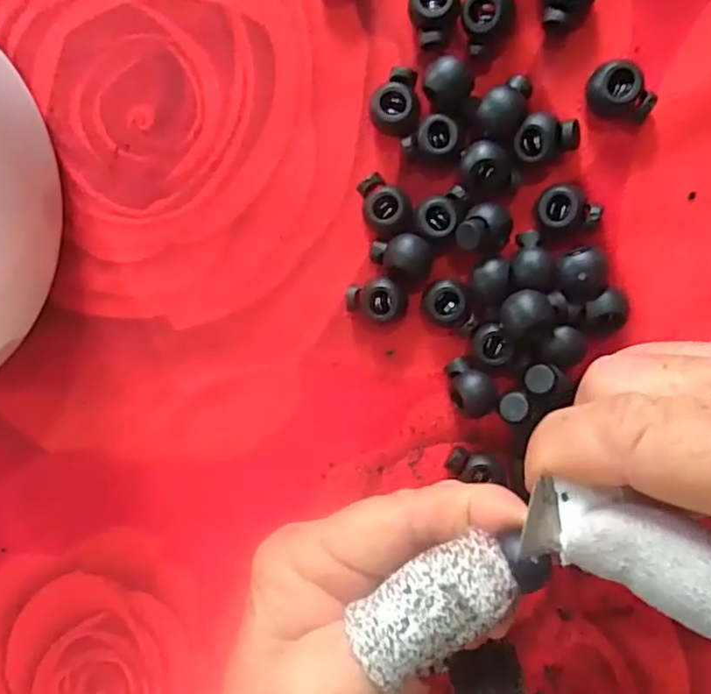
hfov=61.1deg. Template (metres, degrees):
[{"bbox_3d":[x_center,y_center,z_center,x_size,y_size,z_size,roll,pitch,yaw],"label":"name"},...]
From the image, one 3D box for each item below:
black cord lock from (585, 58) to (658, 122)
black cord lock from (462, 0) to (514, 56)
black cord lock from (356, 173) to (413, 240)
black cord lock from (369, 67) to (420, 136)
[{"bbox_3d":[0.077,-0.073,0.175,0.019,0.011,0.013,38,98,3],"label":"black cord lock"},{"bbox_3d":[0.039,-0.098,0.179,0.014,0.009,0.019,16,96,6],"label":"black cord lock"},{"bbox_3d":[0.010,-0.044,0.192,0.015,0.012,0.020,-21,91,9],"label":"black cord lock"},{"bbox_3d":[0.013,-0.076,0.188,0.015,0.011,0.020,3,95,8],"label":"black cord lock"}]

